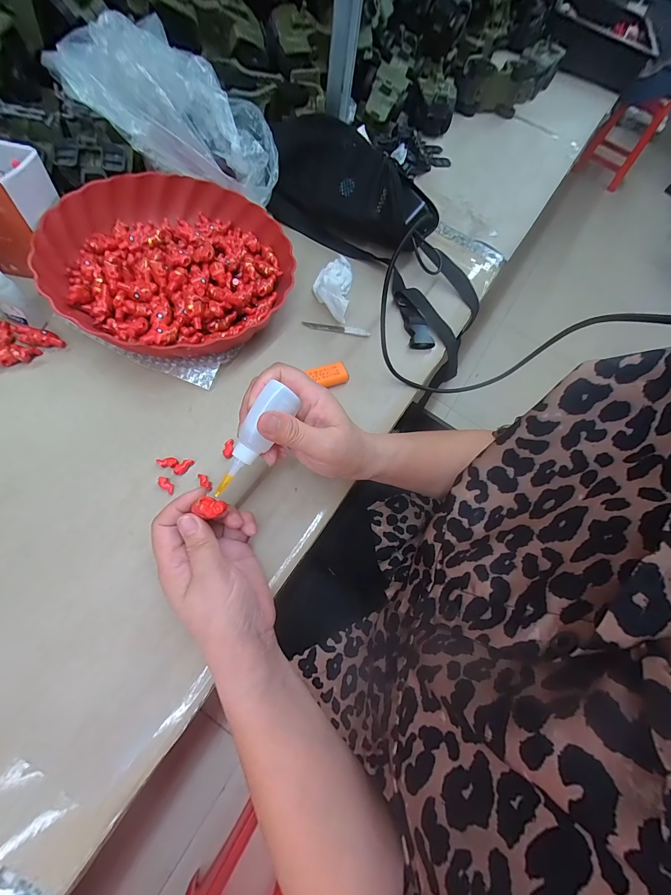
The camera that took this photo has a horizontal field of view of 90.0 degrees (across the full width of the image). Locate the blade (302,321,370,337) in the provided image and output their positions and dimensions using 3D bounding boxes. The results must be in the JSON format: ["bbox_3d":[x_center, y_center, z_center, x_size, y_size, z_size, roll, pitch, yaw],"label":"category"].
[{"bbox_3d":[0.001,-0.144,0.407,0.082,0.007,0.009,6,64,-1],"label":"blade"}]

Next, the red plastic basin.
[{"bbox_3d":[-0.177,-0.203,0.374,0.236,0.071,0.236,1,65,-3],"label":"red plastic basin"}]

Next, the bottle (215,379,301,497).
[{"bbox_3d":[-0.059,-0.004,0.244,0.021,0.018,0.088,34,93,12],"label":"bottle"}]

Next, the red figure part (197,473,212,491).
[{"bbox_3d":[-0.119,0.031,0.305,0.008,0.005,0.020,-34,71,-18],"label":"red figure part"}]

